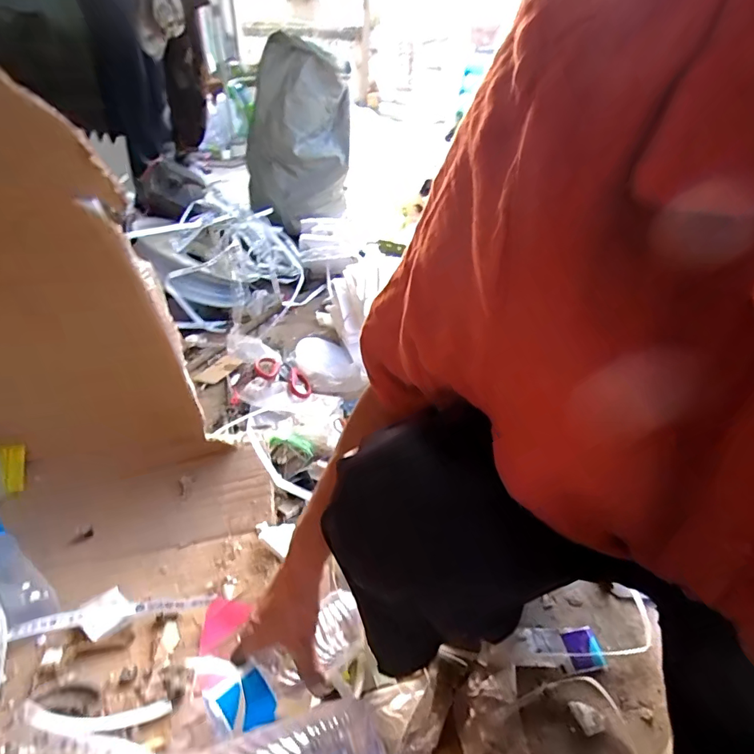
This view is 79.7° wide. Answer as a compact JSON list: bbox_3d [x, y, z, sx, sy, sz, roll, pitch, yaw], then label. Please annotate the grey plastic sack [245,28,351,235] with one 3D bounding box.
[{"bbox_3d":[-0.275,-0.818,1.572,0.356,0.526,0.364,0,34,-10],"label":"grey plastic sack"}]

